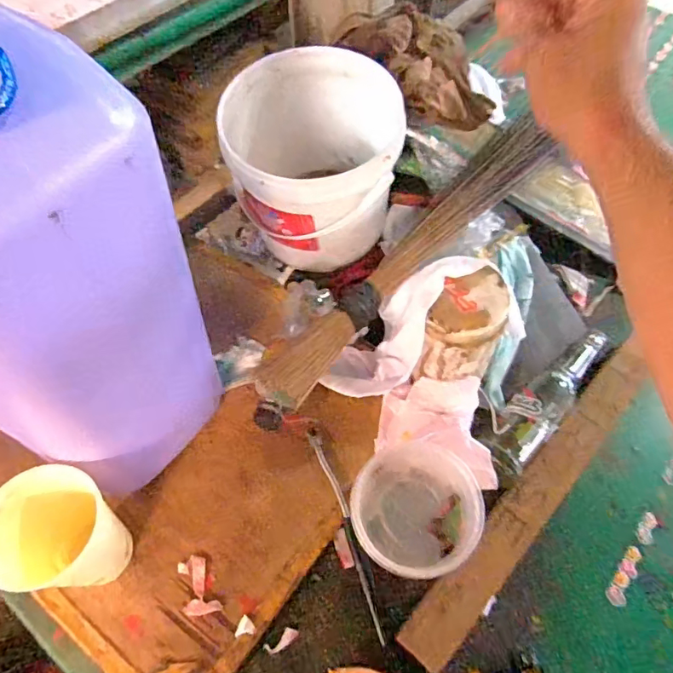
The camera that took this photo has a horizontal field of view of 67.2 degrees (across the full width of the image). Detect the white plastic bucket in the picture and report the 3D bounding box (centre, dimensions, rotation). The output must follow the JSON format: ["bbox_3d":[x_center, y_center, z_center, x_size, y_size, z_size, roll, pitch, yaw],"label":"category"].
[{"bbox_3d":[-0.028,-0.214,0.624,0.188,0.197,0.214,3,58,-1],"label":"white plastic bucket"}]

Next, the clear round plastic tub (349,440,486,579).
[{"bbox_3d":[0.072,0.157,0.472,0.112,0.052,0.119,1,59,-2],"label":"clear round plastic tub"}]

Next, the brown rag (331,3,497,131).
[{"bbox_3d":[0.111,-0.389,0.709,0.138,0.072,0.245,-31,63,-19],"label":"brown rag"}]

